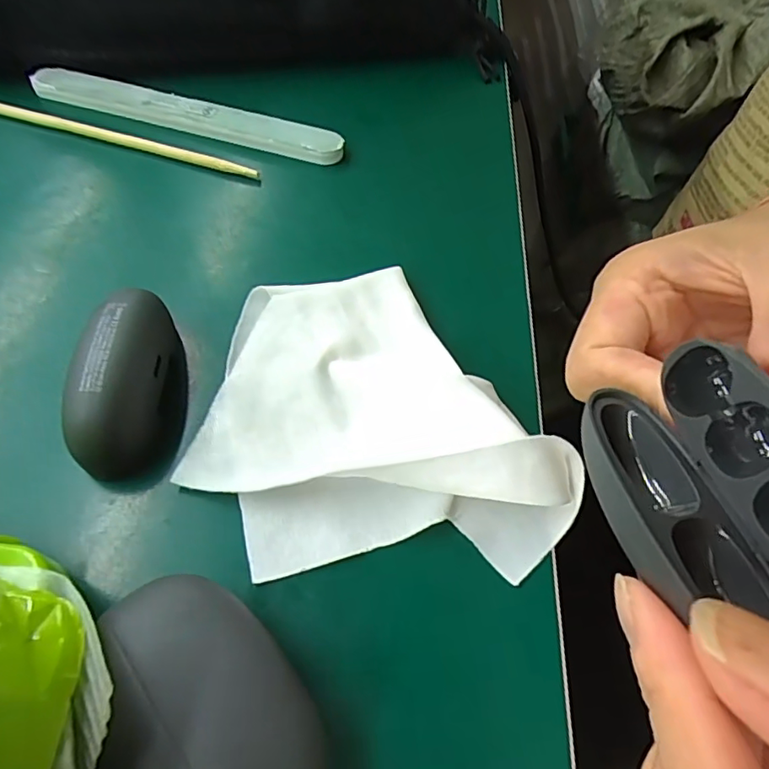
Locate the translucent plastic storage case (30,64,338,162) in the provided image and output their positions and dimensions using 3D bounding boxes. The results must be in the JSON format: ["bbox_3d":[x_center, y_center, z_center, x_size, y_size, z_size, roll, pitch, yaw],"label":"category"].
[{"bbox_3d":[-0.103,-0.143,0.284,0.169,0.011,0.018,15,57,7],"label":"translucent plastic storage case"}]

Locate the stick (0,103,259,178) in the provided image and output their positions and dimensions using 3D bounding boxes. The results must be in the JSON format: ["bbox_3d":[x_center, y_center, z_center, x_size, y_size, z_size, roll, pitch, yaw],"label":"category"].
[{"bbox_3d":[-0.153,-0.129,0.275,0.187,0.008,0.005,16,57,7],"label":"stick"}]

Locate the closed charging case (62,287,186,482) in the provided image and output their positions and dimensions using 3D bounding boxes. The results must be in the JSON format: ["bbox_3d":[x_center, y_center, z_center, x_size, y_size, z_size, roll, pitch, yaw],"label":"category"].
[{"bbox_3d":[-0.086,-0.003,0.182,0.026,0.030,0.064,-1,56,-4],"label":"closed charging case"}]

